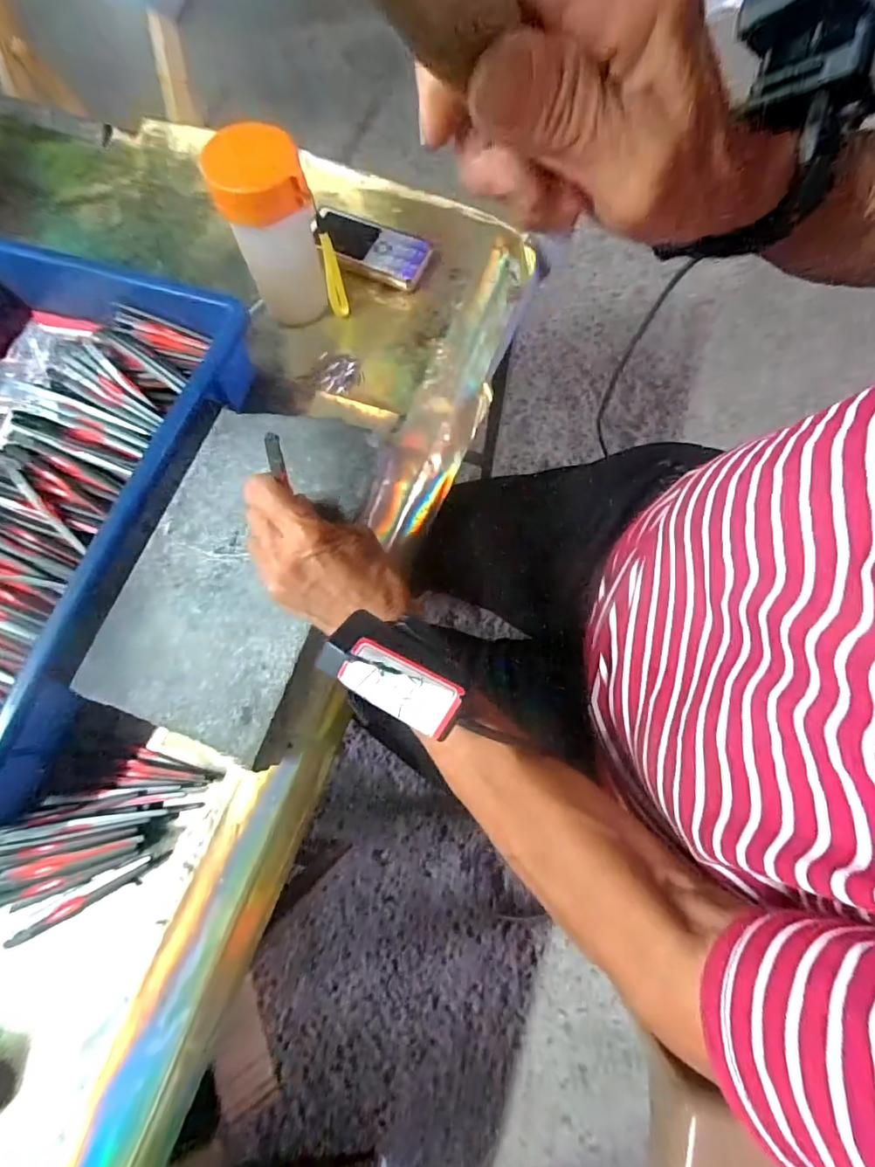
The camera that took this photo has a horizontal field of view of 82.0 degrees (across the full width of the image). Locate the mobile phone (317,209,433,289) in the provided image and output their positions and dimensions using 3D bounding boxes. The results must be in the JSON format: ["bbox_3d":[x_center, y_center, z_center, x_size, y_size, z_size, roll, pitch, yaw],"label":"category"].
[{"bbox_3d":[-0.063,-0.326,0.487,0.113,0.020,0.043,24,75,9],"label":"mobile phone"}]

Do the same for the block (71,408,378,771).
[{"bbox_3d":[-0.129,-0.007,0.383,0.147,0.072,0.241,19,74,8],"label":"block"}]

